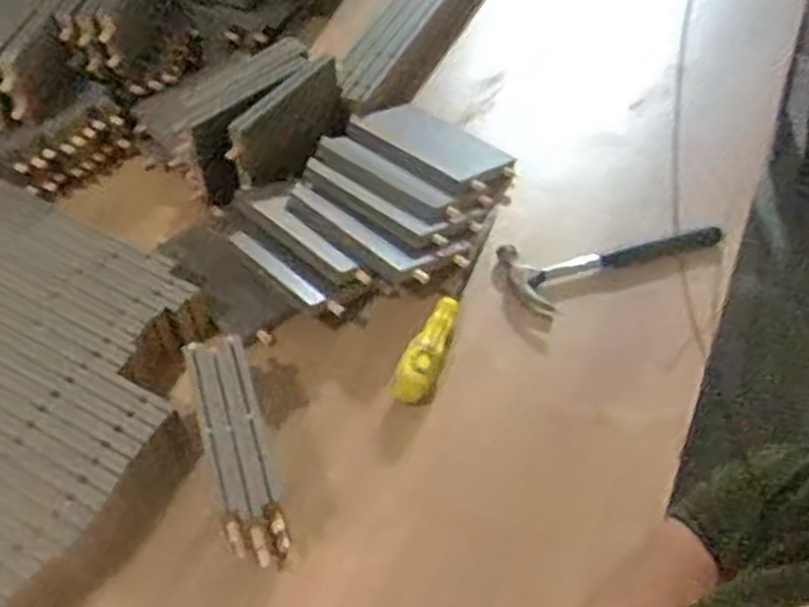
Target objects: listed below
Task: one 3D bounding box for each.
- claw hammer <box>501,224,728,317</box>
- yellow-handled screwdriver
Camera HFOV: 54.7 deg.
[{"bbox_3d":[0.209,-0.055,0.799,0.230,0.027,0.093,-18,55,-14],"label":"claw hammer"},{"bbox_3d":[0.046,-0.010,0.760,0.033,0.043,0.263,16,54,11],"label":"yellow-handled screwdriver"}]

